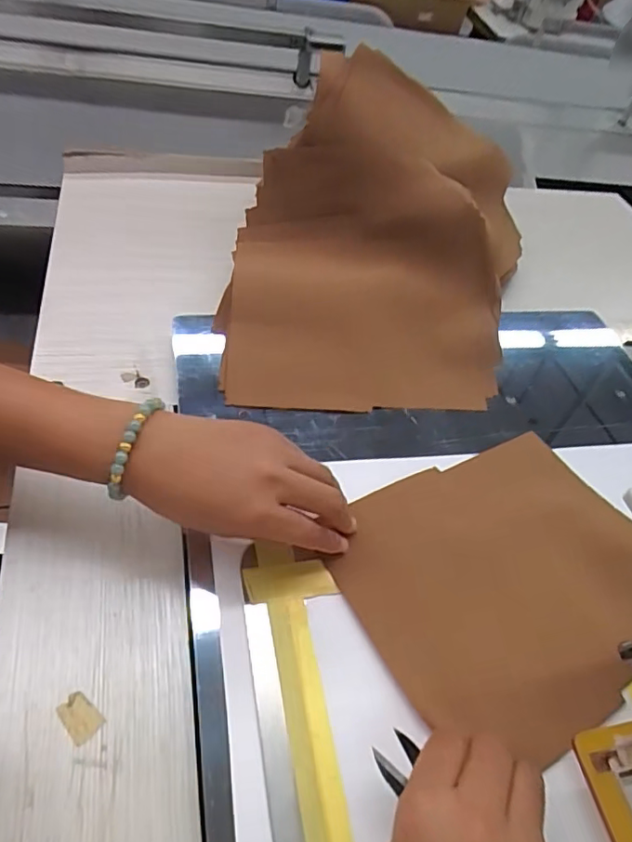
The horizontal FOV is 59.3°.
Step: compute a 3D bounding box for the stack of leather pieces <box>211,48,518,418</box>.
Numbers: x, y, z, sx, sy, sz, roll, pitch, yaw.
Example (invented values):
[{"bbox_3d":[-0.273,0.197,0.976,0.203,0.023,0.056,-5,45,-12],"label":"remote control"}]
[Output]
[{"bbox_3d":[0.065,-0.173,0.508,0.267,0.163,0.347,11,50,2],"label":"stack of leather pieces"}]

